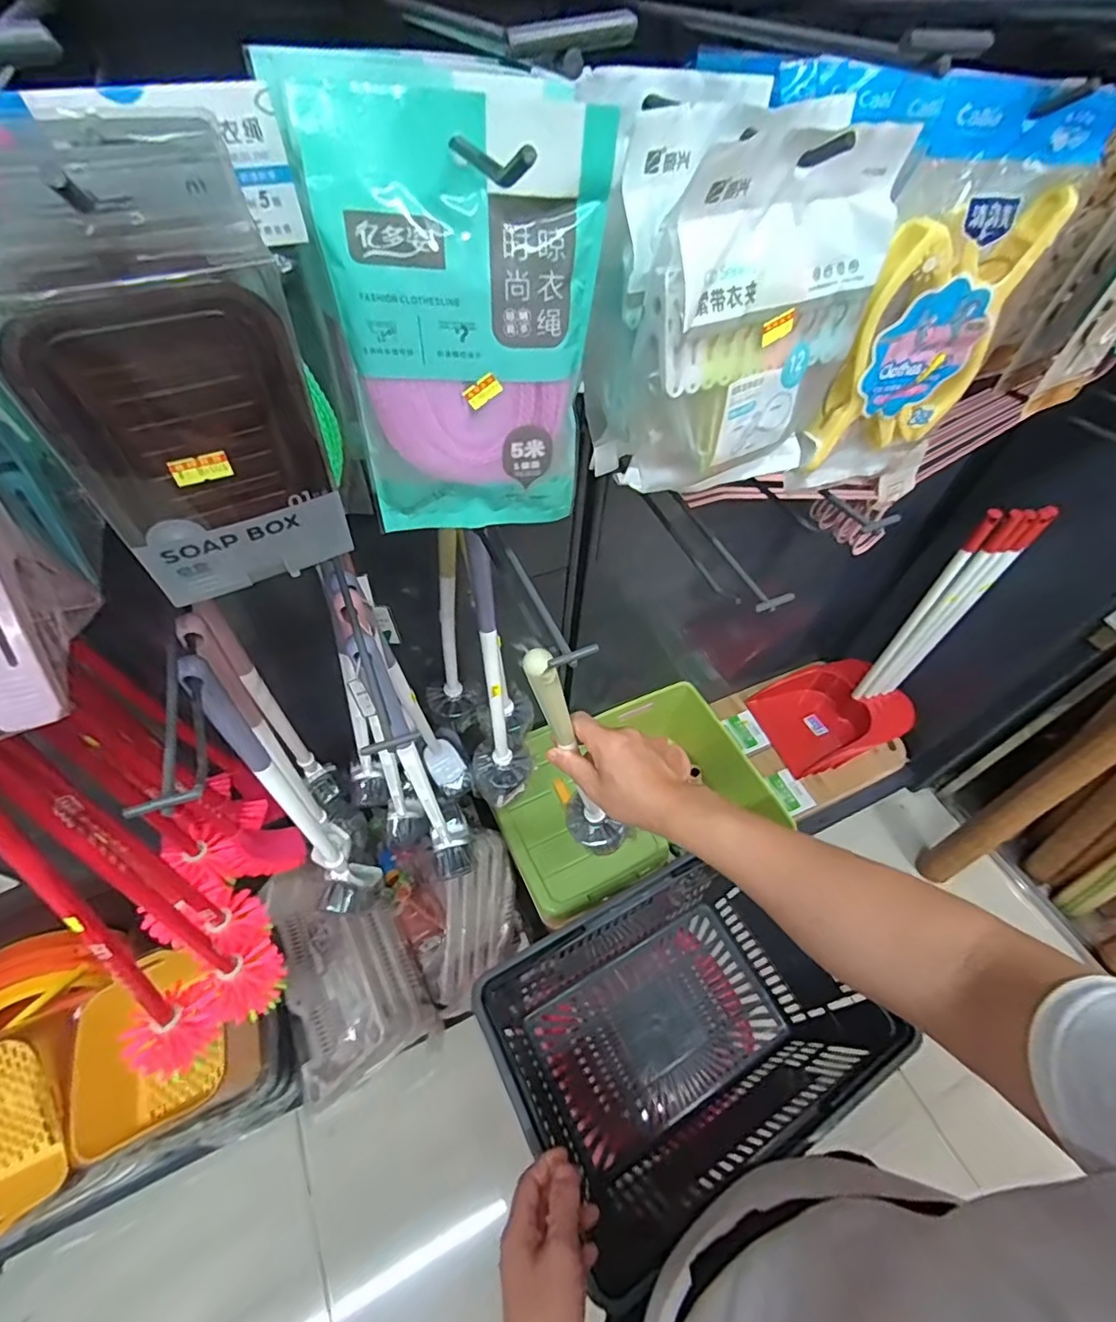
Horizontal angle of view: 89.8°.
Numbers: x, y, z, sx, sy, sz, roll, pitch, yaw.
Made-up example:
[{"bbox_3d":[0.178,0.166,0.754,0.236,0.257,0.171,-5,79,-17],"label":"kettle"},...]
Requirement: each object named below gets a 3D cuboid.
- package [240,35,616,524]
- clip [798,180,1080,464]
[{"bbox_3d":[-0.051,-0.169,0.314,0.137,0.226,0.023,-1,53,-5],"label":"package"},{"bbox_3d":[0.235,-0.208,0.371,0.127,0.144,0.030,-20,57,-18],"label":"clip"}]

